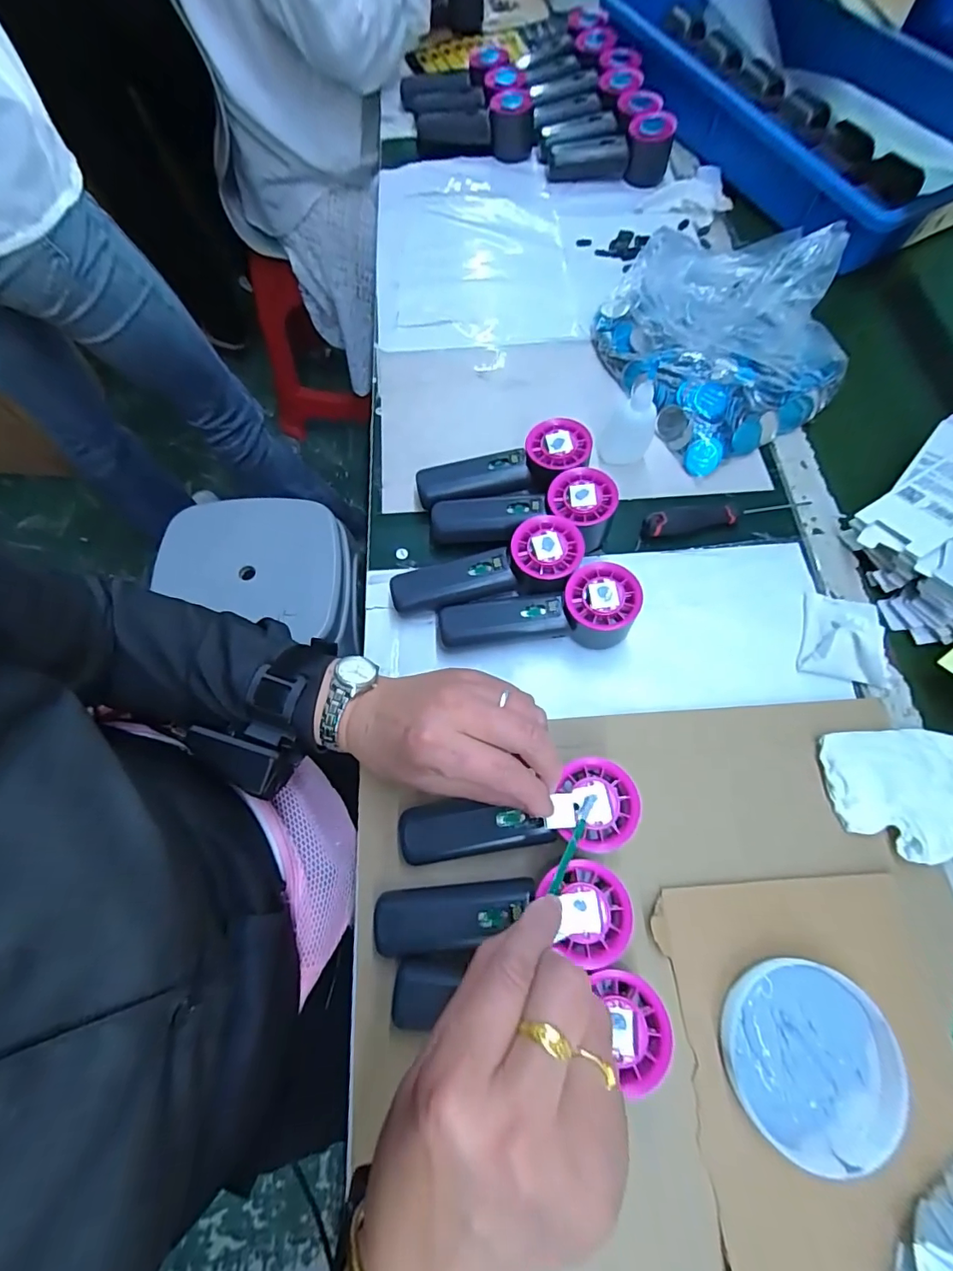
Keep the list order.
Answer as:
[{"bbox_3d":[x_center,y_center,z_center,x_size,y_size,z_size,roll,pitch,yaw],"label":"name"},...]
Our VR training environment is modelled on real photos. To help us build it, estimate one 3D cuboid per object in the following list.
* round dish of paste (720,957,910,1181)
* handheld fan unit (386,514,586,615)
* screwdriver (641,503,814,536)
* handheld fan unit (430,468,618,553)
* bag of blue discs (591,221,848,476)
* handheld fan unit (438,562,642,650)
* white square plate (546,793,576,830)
[{"bbox_3d":[0.202,0.256,0.299,0.096,0.017,0.100,0,67,-1],"label":"round dish of paste"},{"bbox_3d":[0.007,-0.052,0.407,0.152,0.055,0.057,-8,67,-4],"label":"handheld fan unit"},{"bbox_3d":[0.231,-0.114,0.452,0.158,0.021,0.024,-11,68,-5],"label":"screwdriver"},{"bbox_3d":[0.041,-0.102,0.433,0.157,0.049,0.048,-6,67,10],"label":"handheld fan unit"},{"bbox_3d":[0.245,-0.314,0.500,0.214,0.087,0.242,-28,70,-12],"label":"bag of blue discs"},{"bbox_3d":[0.048,-0.019,0.394,0.153,0.055,0.056,0,67,-1],"label":"handheld fan unit"},{"bbox_3d":[0.054,0.111,0.311,0.023,0.004,0.021,13,71,-34],"label":"white square plate"}]

